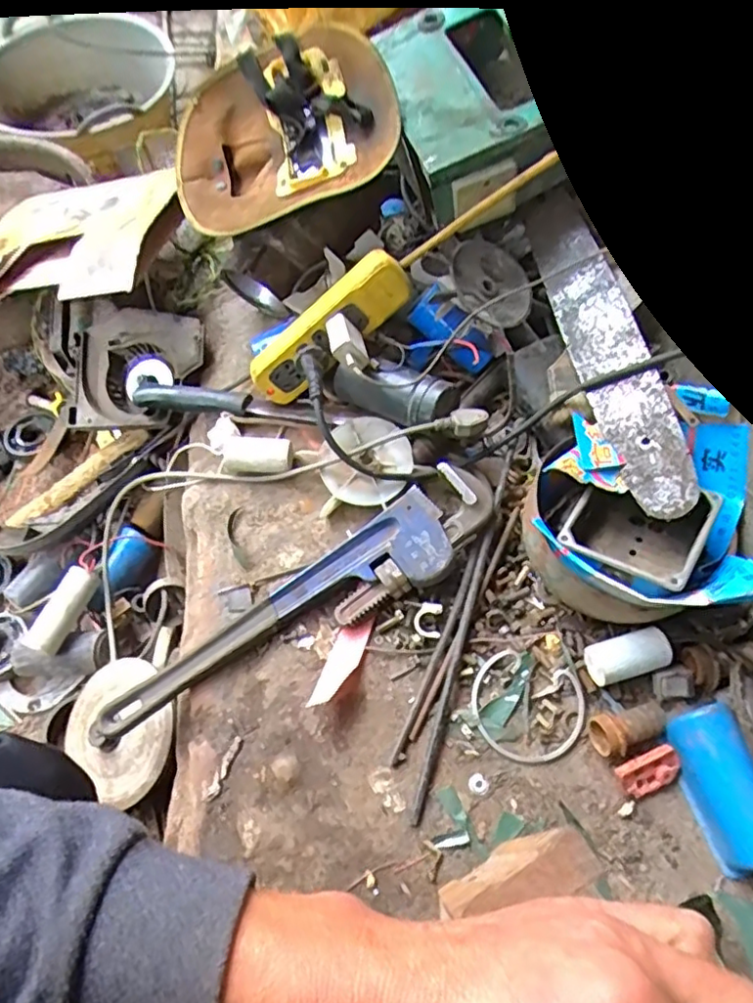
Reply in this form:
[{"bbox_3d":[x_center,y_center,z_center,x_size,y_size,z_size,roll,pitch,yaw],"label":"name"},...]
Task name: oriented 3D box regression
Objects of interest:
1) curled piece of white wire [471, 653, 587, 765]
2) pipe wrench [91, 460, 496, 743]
[{"bbox_3d":[0.129,0.178,0.540,0.090,0.009,0.083,-1,60,1],"label":"curled piece of white wire"},{"bbox_3d":[-0.072,0.100,0.590,0.419,0.033,0.080,-31,64,-1],"label":"pipe wrench"}]

